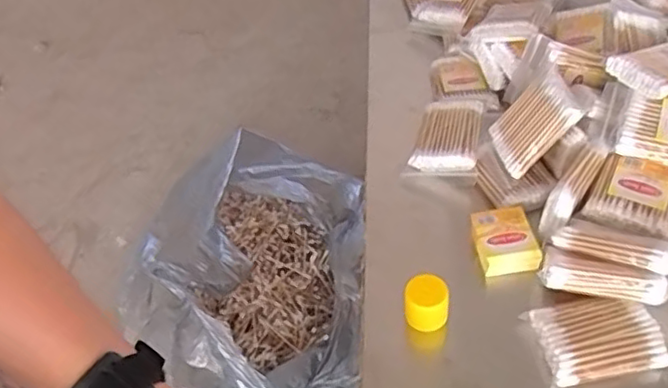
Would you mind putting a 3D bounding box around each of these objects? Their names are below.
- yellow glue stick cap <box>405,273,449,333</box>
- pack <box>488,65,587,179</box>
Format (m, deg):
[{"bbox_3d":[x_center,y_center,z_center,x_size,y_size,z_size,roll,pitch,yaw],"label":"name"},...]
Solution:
[{"bbox_3d":[0.064,0.075,0.431,0.029,0.031,0.024,2,49,8],"label":"yellow glue stick cap"},{"bbox_3d":[0.155,-0.058,0.496,0.014,0.073,0.059,11,43,-33],"label":"pack"}]

